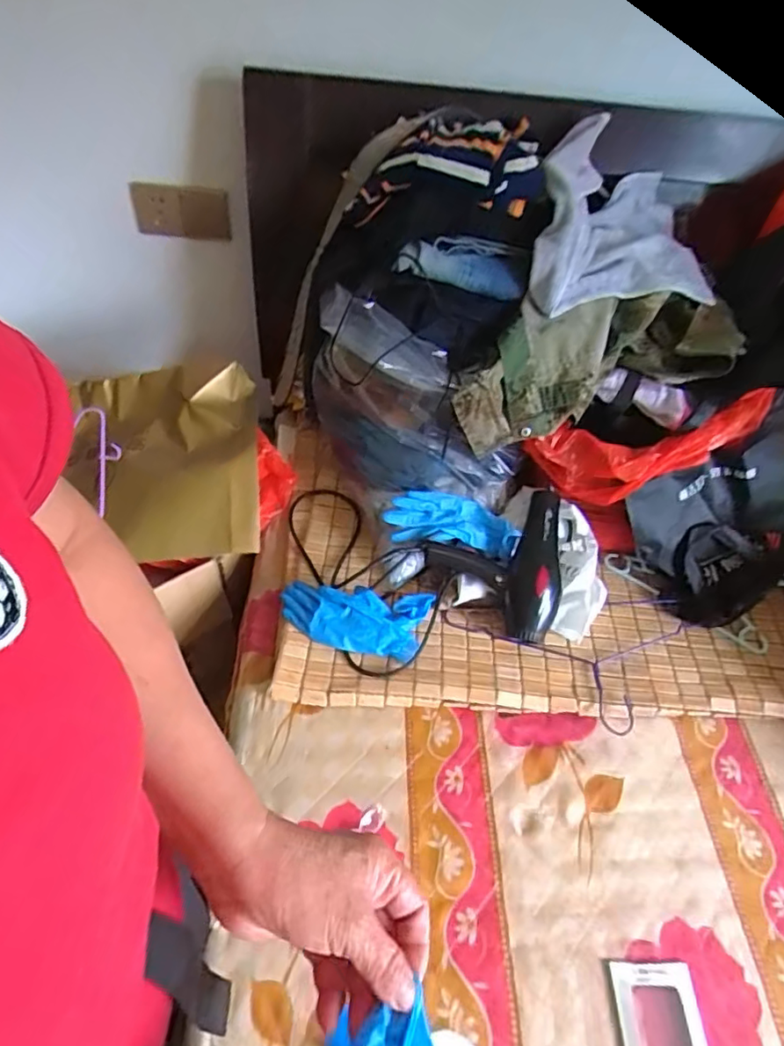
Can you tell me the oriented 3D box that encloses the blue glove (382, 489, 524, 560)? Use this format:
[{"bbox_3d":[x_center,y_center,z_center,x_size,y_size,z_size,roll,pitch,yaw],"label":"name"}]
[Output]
[{"bbox_3d":[0.094,-0.004,0.896,0.199,0.023,0.085,8,76,0],"label":"blue glove"}]

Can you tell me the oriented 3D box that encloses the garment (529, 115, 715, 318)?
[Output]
[{"bbox_3d":[0.341,-0.445,0.832,0.303,0.180,0.202,-7,52,-13],"label":"garment"}]

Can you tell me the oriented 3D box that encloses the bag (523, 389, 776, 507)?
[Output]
[{"bbox_3d":[0.398,-0.106,0.849,0.367,0.097,0.104,-14,53,1],"label":"bag"}]

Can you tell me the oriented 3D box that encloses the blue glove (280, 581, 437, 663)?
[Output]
[{"bbox_3d":[-0.053,0.146,0.852,0.220,0.035,0.107,4,52,-2],"label":"blue glove"}]

